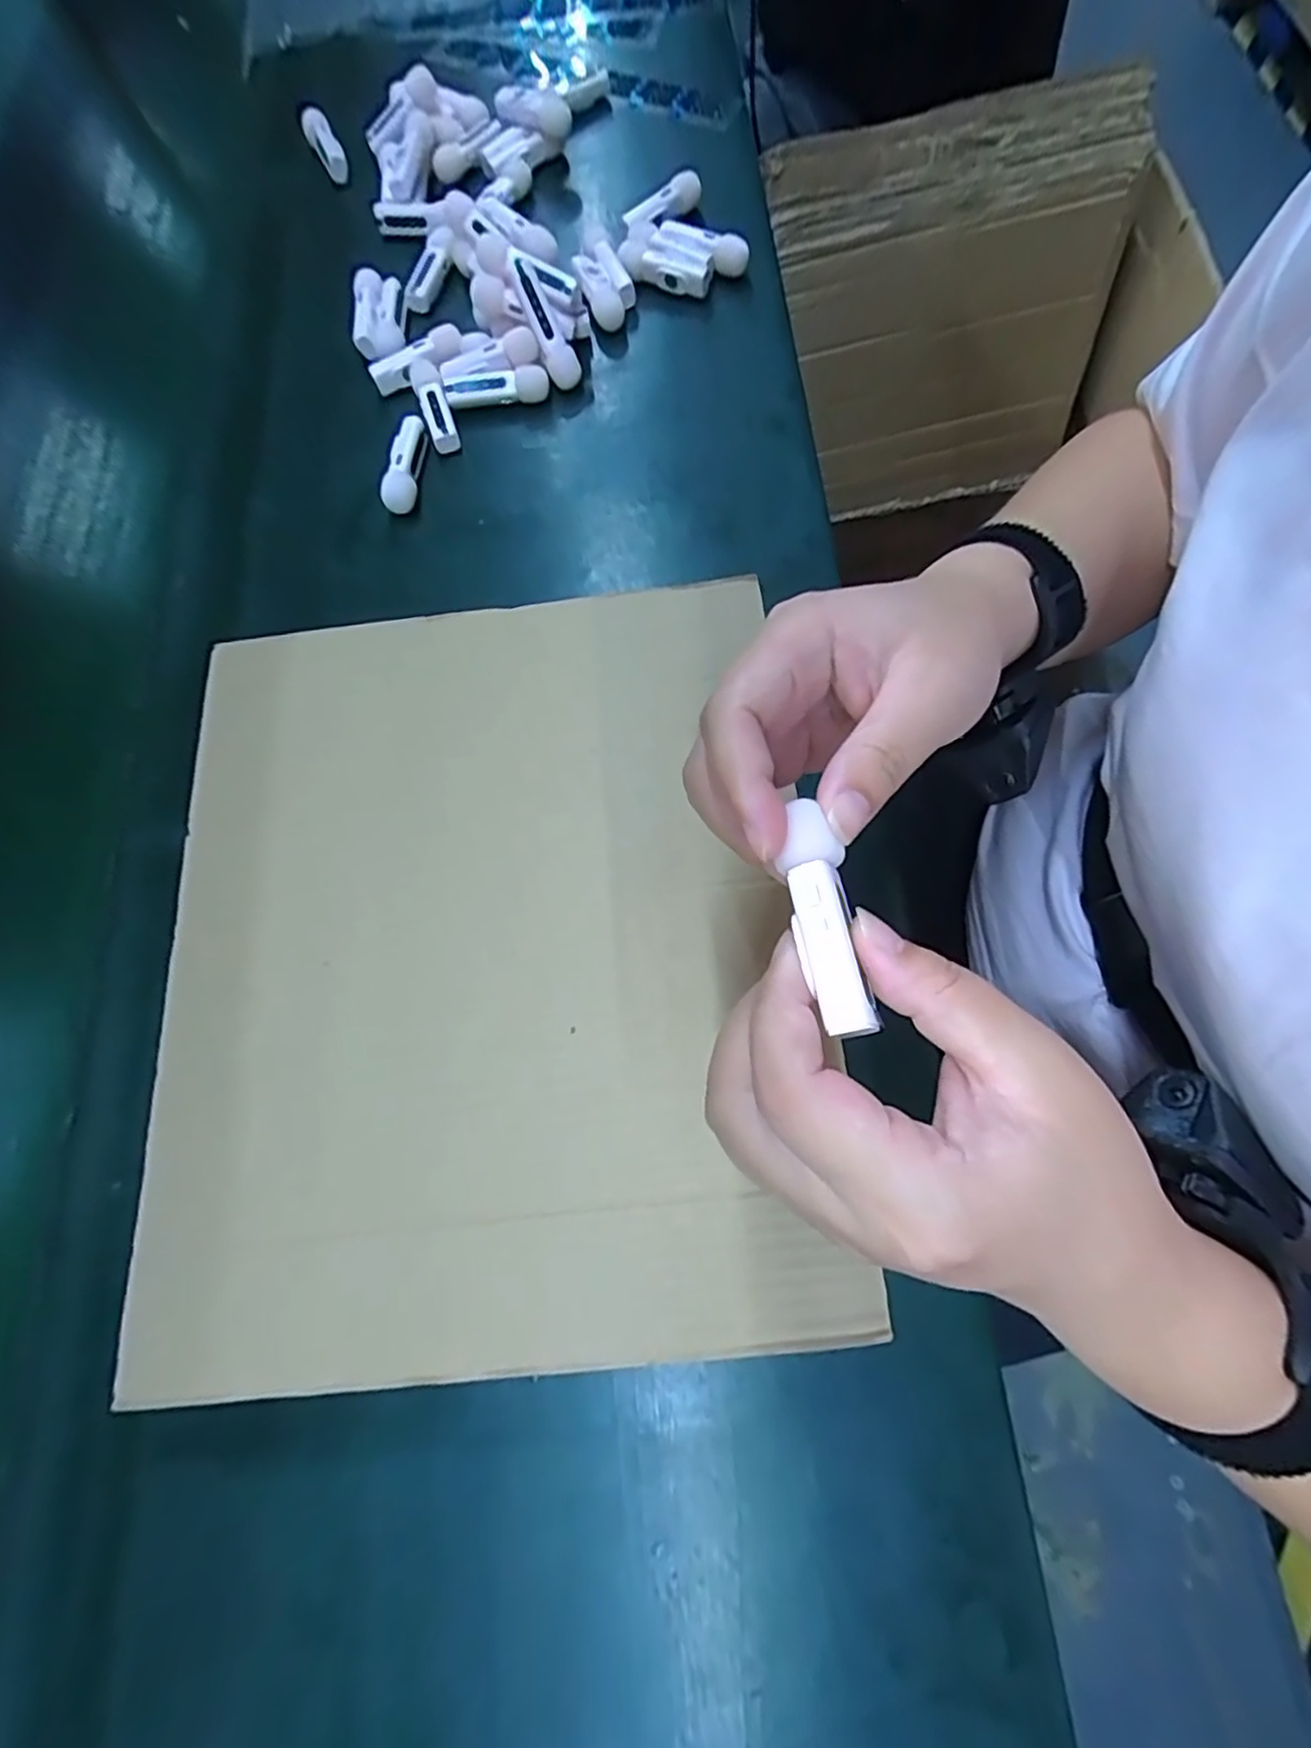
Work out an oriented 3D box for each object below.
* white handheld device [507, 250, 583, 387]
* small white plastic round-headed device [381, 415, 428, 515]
[{"bbox_3d":[-0.070,-0.344,0.407,0.018,0.071,0.015,-35,30,-9],"label":"white handheld device"},{"bbox_3d":[-0.155,-0.252,0.405,0.018,0.017,0.062,1,73,7],"label":"small white plastic round-headed device"}]

